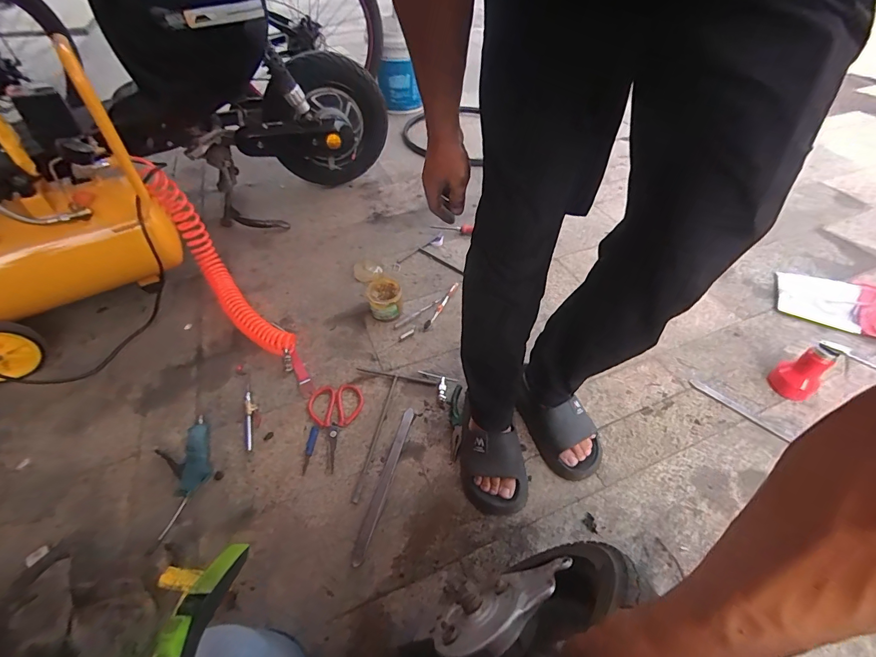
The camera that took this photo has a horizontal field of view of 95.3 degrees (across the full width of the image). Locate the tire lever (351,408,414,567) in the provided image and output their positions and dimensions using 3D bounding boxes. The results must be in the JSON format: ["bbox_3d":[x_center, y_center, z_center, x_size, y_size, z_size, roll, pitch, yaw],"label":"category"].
[{"bbox_3d":[-0.097,0.278,0.744,0.023,0.004,0.294,12,51,10],"label":"tire lever"}]

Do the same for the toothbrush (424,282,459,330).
[{"bbox_3d":[0.010,-0.062,1.047,0.016,0.009,0.183,23,53,19],"label":"toothbrush"}]

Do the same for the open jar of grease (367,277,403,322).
[{"bbox_3d":[-0.134,-0.075,1.016,0.087,0.069,0.102,-7,50,-6],"label":"open jar of grease"}]

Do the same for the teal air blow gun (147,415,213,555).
[{"bbox_3d":[-0.469,0.272,0.729,0.091,0.022,0.214,-17,52,-14],"label":"teal air blow gun"}]

